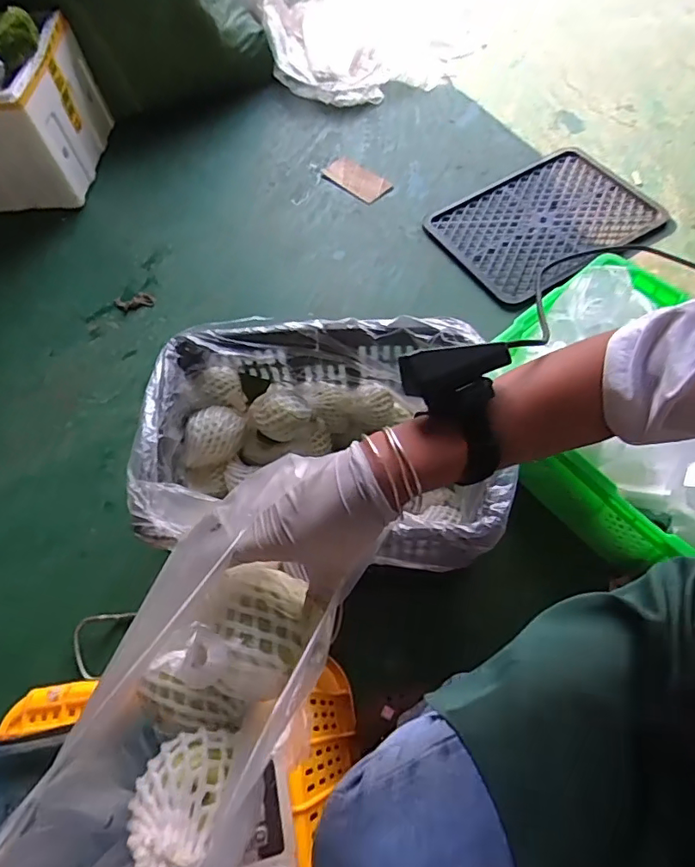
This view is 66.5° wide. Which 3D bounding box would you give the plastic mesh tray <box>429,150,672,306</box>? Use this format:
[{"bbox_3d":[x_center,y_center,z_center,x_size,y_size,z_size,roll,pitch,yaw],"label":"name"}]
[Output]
[{"bbox_3d":[0.477,-0.522,1.295,0.507,0.046,0.363,-31,63,-12],"label":"plastic mesh tray"}]

